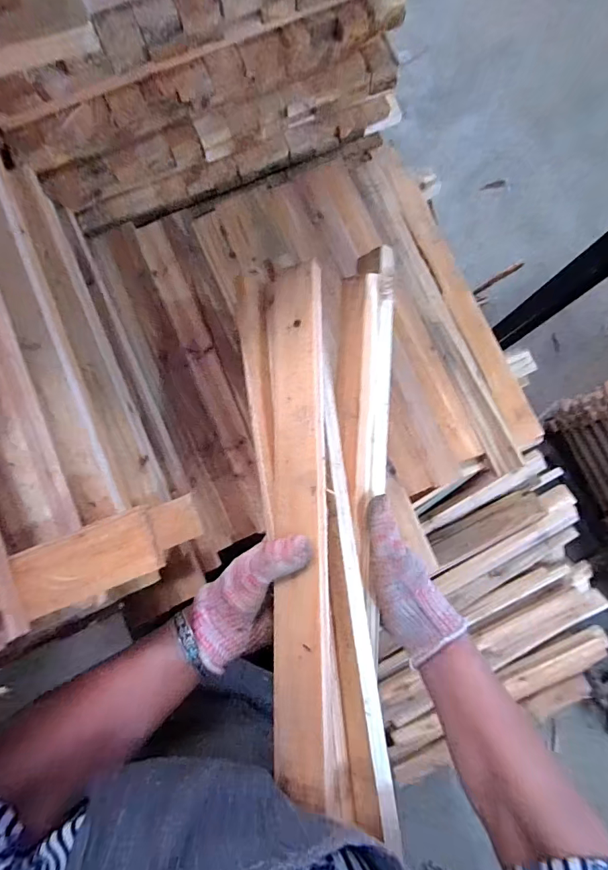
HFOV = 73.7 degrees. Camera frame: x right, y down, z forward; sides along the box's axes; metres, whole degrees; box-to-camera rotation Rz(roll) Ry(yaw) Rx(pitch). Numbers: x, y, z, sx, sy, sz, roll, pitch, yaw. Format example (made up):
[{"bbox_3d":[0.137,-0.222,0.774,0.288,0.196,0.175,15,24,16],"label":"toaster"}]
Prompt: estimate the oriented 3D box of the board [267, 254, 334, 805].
[{"bbox_3d":[-0.005,0.052,0.349,0.047,0.023,0.431,-1,76,-1],"label":"board"}]

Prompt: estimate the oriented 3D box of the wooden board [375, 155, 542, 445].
[{"bbox_3d":[0.223,-0.213,0.591,0.044,0.026,0.488,-23,84,-3],"label":"wooden board"}]

